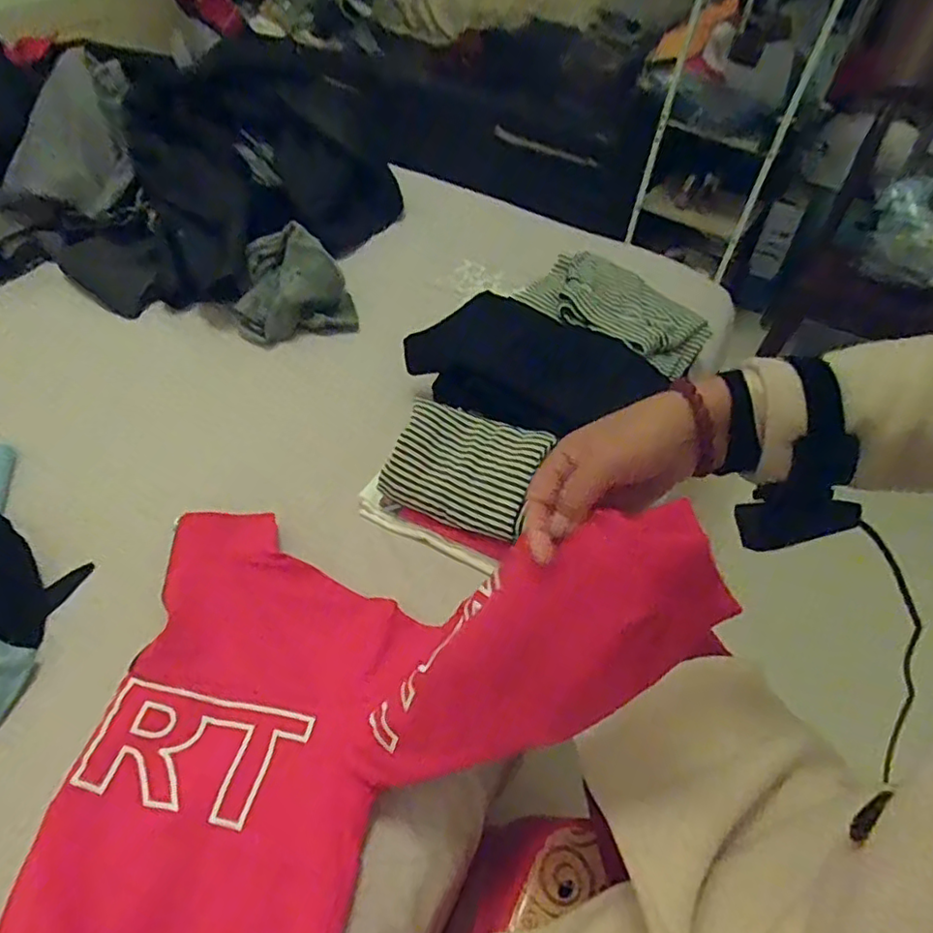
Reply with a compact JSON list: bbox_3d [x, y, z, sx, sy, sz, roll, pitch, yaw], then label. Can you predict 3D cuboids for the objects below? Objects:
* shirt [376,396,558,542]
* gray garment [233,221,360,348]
[{"bbox_3d":[-0.006,0.001,0.716,0.181,0.022,0.128,18,88,21],"label":"shirt"},{"bbox_3d":[-0.261,-0.260,0.931,0.176,0.151,0.105,-9,50,-14],"label":"gray garment"}]

